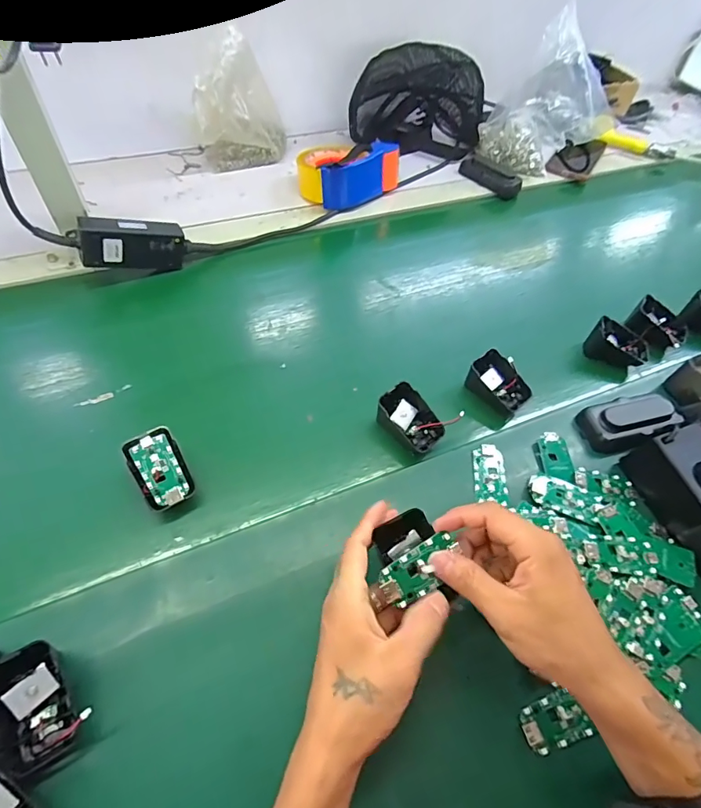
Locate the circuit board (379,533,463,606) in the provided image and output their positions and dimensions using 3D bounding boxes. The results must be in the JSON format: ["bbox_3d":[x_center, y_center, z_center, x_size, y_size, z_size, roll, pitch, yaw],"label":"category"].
[{"bbox_3d":[0.049,0.118,0.318,0.060,0.005,0.030,-28,83,-11],"label":"circuit board"}]

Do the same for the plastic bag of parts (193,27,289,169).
[{"bbox_3d":[-0.172,-0.458,0.702,0.139,0.163,0.069,-6,54,-10],"label":"plastic bag of parts"}]

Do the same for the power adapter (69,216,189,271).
[{"bbox_3d":[-0.265,-0.194,0.546,0.117,0.050,0.031,-8,53,-31],"label":"power adapter"}]

